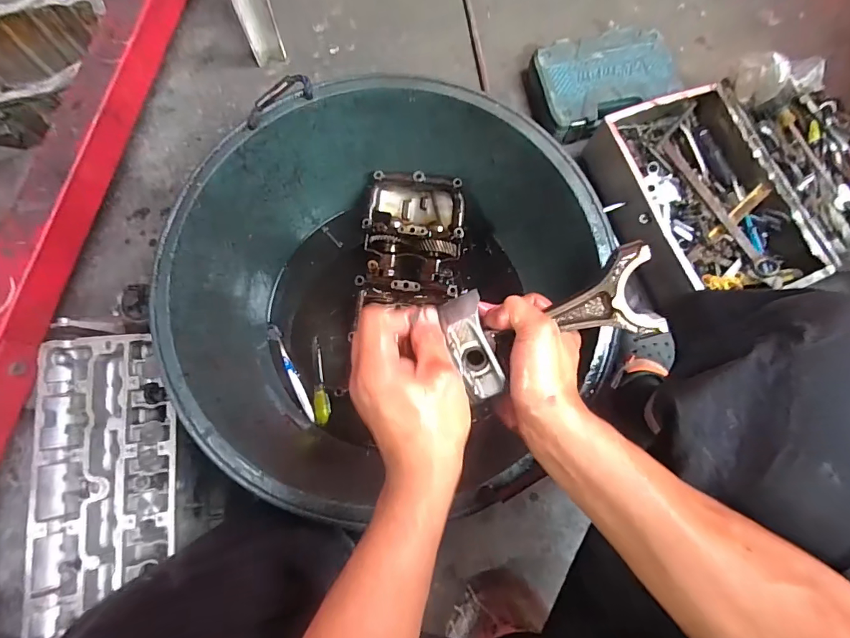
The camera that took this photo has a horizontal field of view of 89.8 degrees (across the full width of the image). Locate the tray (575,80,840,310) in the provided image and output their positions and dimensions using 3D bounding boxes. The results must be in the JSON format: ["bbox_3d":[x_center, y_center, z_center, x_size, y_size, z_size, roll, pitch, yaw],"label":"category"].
[{"bbox_3d":[0.488,-0.215,0.792,0.289,0.108,0.414,-19,76,-4],"label":"tray"}]

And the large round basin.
[{"bbox_3d":[-0.046,-0.027,0.686,0.558,0.318,0.553,0,76,1],"label":"large round basin"}]

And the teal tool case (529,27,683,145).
[{"bbox_3d":[0.366,-0.490,0.893,0.289,0.071,0.200,-19,76,-4],"label":"teal tool case"}]

